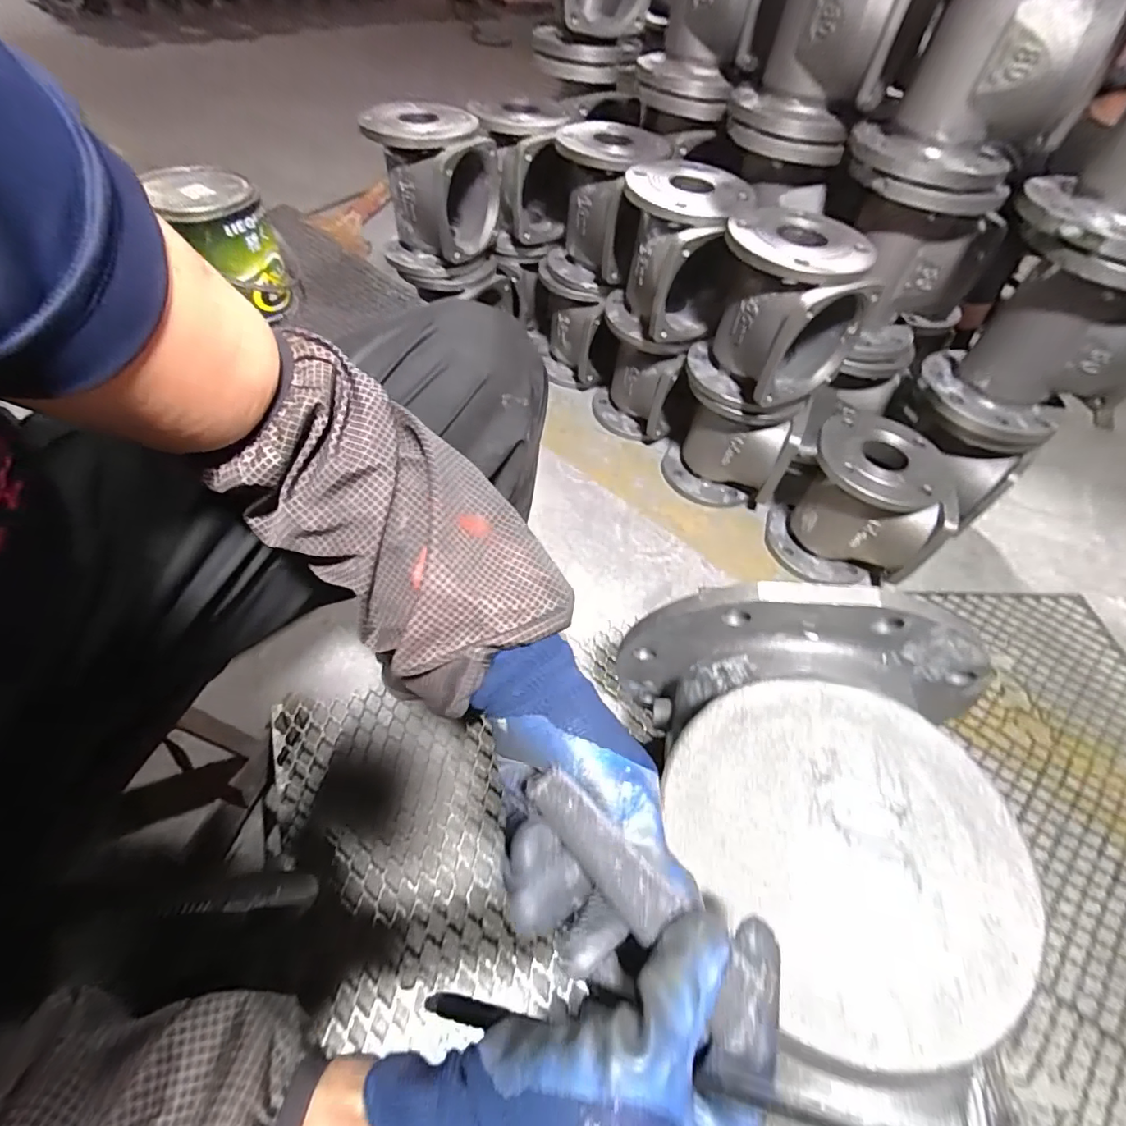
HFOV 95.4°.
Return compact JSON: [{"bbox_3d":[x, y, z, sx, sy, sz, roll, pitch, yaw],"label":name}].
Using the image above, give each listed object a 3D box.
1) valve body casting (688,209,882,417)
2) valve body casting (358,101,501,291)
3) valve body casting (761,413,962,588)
[{"bbox_3d":[0.287,-0.334,0.703,0.157,0.195,0.181,-22,59,-20],"label":"valve body casting"},{"bbox_3d":[-0.211,-0.636,0.873,0.203,0.197,0.204,-3,55,-8],"label":"valve body casting"},{"bbox_3d":[0.452,-0.091,0.789,0.191,0.205,0.161,21,56,10],"label":"valve body casting"}]

